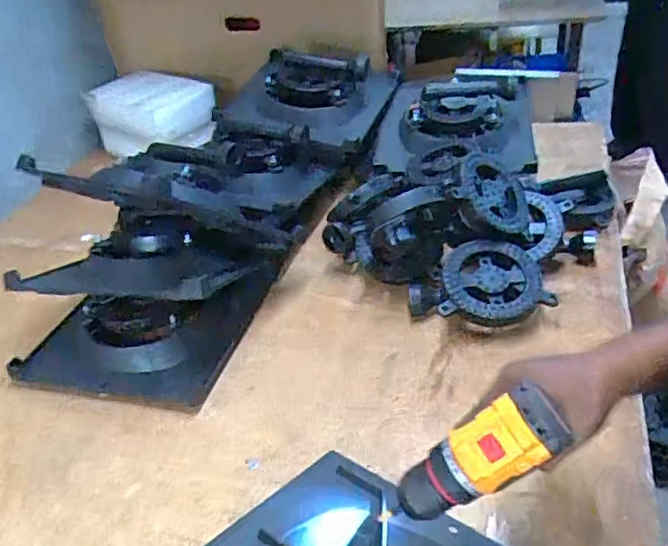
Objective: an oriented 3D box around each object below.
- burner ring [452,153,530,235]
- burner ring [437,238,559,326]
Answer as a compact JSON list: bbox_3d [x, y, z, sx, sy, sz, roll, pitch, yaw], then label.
[{"bbox_3d":[0.242,-0.124,0.909,0.126,0.030,0.139,37,52,-14],"label":"burner ring"},{"bbox_3d":[0.228,0.009,0.833,0.145,0.028,0.141,11,52,9],"label":"burner ring"}]

